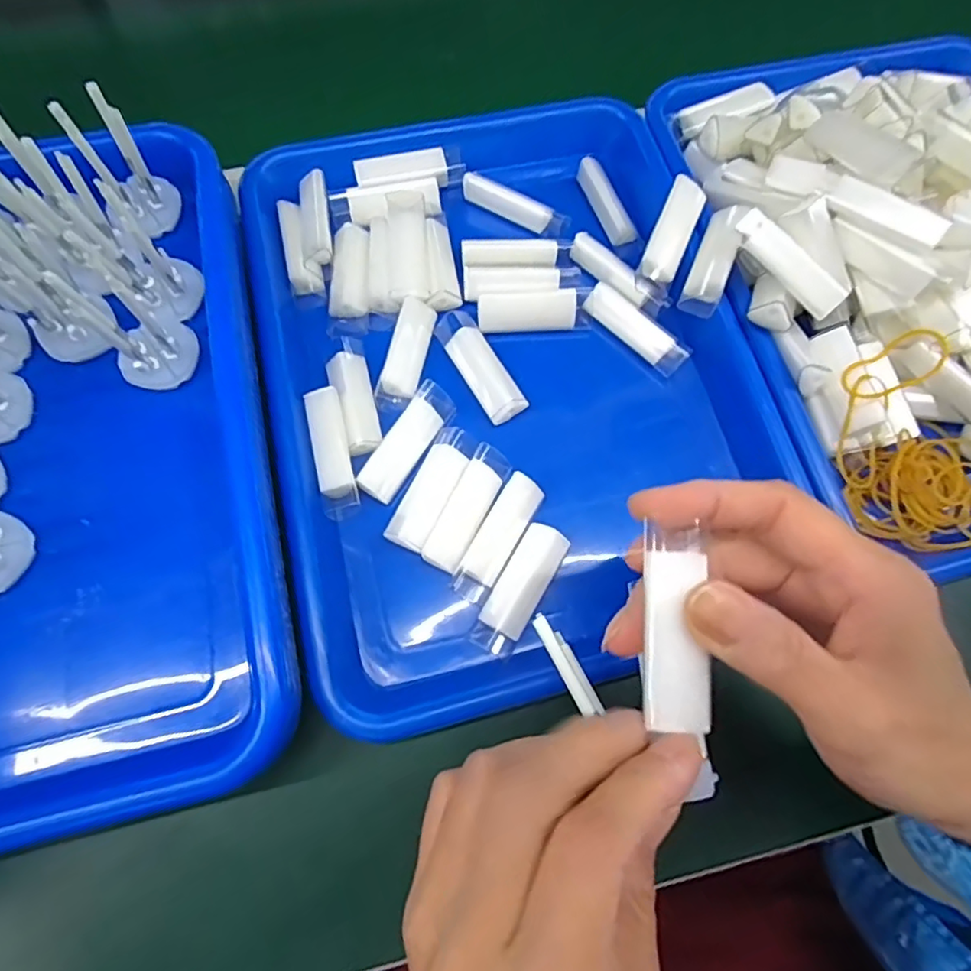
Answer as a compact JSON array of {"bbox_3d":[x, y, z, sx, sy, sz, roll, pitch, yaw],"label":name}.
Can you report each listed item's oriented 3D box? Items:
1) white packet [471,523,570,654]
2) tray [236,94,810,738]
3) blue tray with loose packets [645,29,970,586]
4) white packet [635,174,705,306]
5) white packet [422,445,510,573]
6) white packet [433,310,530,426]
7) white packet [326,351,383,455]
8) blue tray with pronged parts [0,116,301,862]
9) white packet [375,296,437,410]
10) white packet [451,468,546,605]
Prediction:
[{"bbox_3d":[0.017,0.049,0.278,0.022,0.010,0.064,28,73,8],"label":"white packet"},{"bbox_3d":[0.012,-0.066,0.313,0.247,0.037,0.323,-13,72,-6],"label":"tray"},{"bbox_3d":[0.248,-0.127,0.313,0.257,0.069,0.334,-20,73,-8],"label":"blue tray with loose packets"},{"bbox_3d":[0.102,-0.137,0.317,0.021,0.019,0.065,22,89,5],"label":"white packet"},{"bbox_3d":[-0.009,0.010,0.289,0.019,0.011,0.066,28,72,7],"label":"white packet"},{"bbox_3d":[-0.003,-0.067,0.317,0.023,0.006,0.069,-29,77,-9],"label":"white packet"},{"bbox_3d":[-0.069,-0.044,0.307,0.020,0.012,0.058,-14,72,-6],"label":"white packet"},{"bbox_3d":[-0.233,-0.014,0.257,0.256,0.076,0.334,-14,72,-7],"label":"blue tray with pronged parts"},{"bbox_3d":[-0.043,-0.072,0.319,0.019,0.013,0.063,12,71,2],"label":"white packet"},{"bbox_3d":[0.007,0.026,0.285,0.019,0.011,0.065,29,73,8],"label":"white packet"}]

